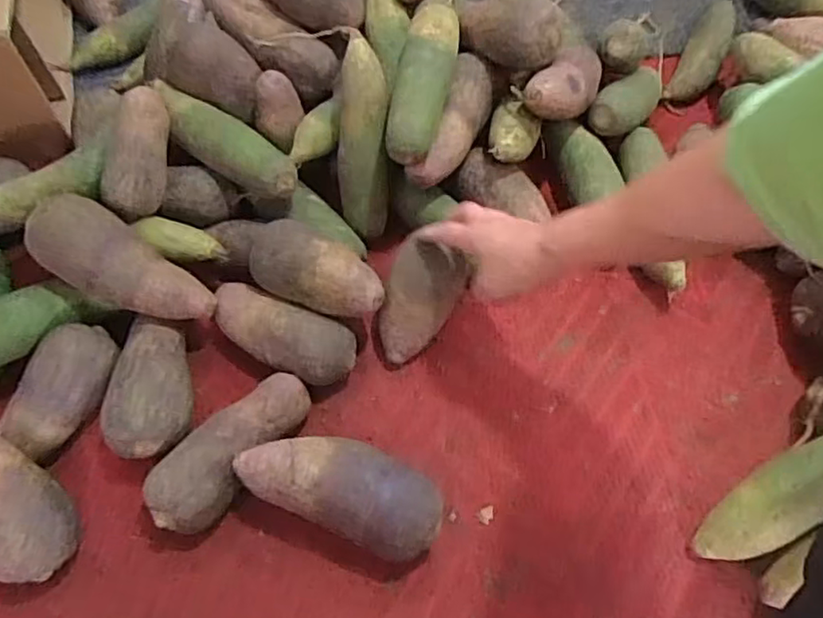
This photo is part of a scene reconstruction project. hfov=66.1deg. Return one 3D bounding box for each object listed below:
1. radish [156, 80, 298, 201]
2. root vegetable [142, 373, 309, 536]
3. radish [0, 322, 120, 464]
[{"bbox_3d":[-0.198,-0.173,0.669,0.208,0.057,0.059,39,68,18],"label":"radish"},{"bbox_3d":[-0.157,0.128,0.567,0.065,0.067,0.165,38,68,17],"label":"root vegetable"},{"bbox_3d":[-0.318,0.069,0.573,0.060,0.052,0.123,25,65,12],"label":"radish"}]

